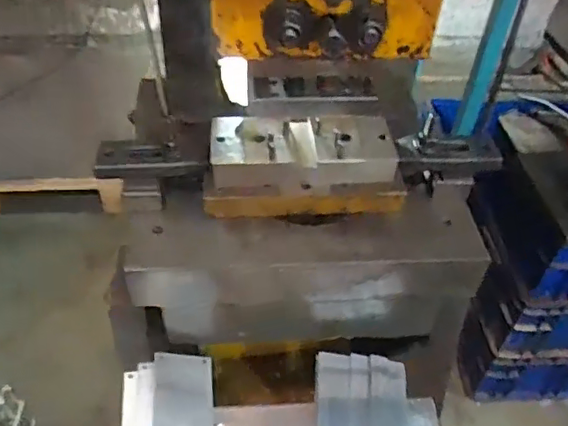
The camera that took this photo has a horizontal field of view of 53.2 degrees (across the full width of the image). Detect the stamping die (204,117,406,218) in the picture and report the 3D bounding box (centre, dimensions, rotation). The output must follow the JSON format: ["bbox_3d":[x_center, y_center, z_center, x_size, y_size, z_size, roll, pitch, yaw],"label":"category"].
[{"bbox_3d":[0.021,-0.051,0.592,0.194,0.067,0.093,1,43,-2],"label":"stamping die"}]

